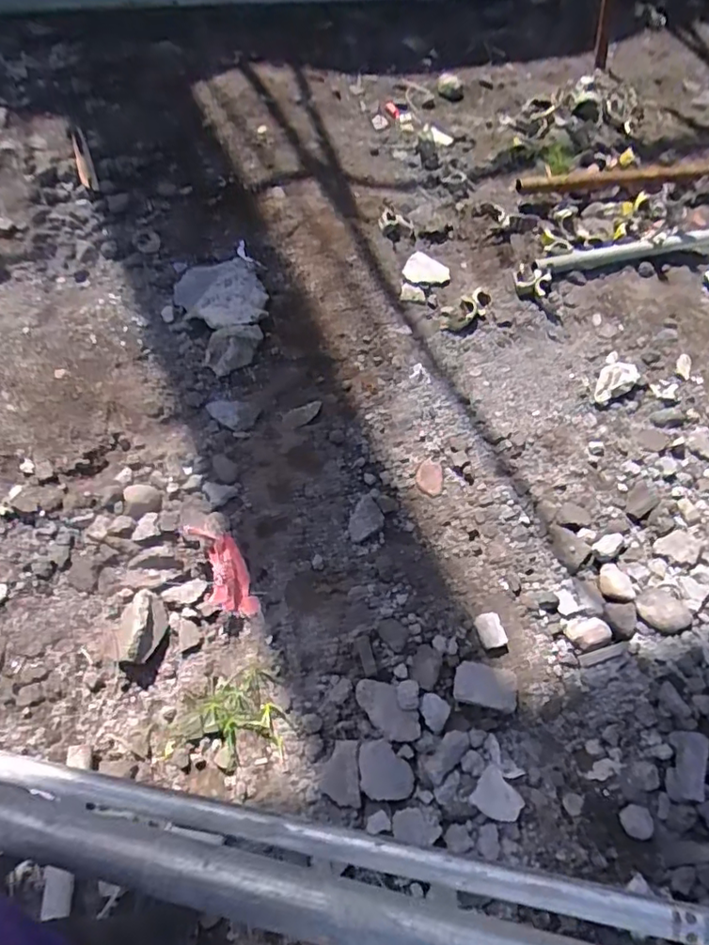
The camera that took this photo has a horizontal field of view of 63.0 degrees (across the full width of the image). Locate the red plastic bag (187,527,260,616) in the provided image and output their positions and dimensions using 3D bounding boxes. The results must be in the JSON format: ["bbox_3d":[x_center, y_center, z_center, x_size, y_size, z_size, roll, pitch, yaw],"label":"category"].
[{"bbox_3d":[-0.288,0.218,1.280,0.094,0.044,0.220,-22,85,-16],"label":"red plastic bag"}]

